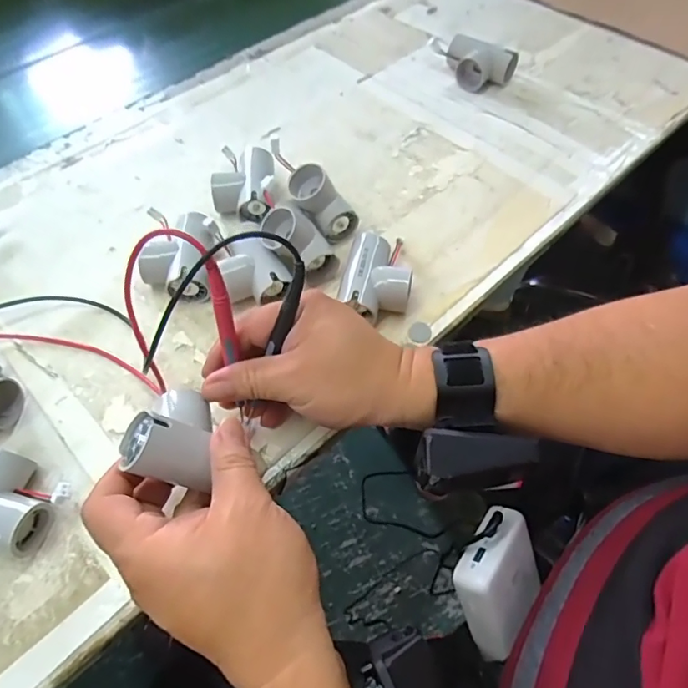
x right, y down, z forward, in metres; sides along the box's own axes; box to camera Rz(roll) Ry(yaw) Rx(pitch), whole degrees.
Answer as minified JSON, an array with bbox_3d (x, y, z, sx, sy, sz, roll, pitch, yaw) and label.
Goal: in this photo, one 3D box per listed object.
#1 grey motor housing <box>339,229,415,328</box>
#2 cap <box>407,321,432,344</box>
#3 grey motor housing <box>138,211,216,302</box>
[{"bbox_3d":[0.027,-0.049,0.406,0.052,0.035,0.071,10,59,7],"label":"grey motor housing"},{"bbox_3d":[0.060,-0.009,0.401,0.018,0.004,0.018,-1,58,1],"label":"cap"},{"bbox_3d":[-0.137,-0.071,0.421,0.060,0.036,0.076,-3,58,0],"label":"grey motor housing"}]

